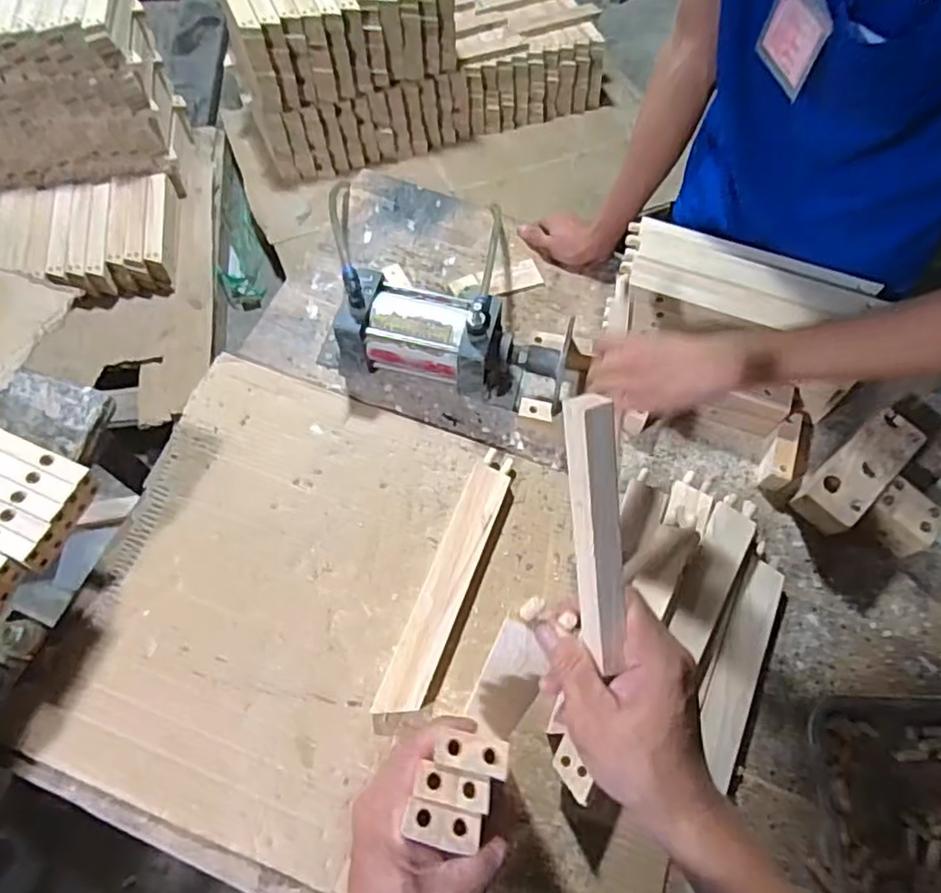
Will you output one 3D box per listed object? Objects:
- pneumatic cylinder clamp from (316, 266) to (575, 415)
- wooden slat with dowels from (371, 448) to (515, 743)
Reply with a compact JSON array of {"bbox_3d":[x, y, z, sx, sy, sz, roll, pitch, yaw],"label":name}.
[{"bbox_3d":[-0.033,-0.130,0.801,0.318,0.120,0.100,11,65,3],"label":"pneumatic cylinder clamp"},{"bbox_3d":[-0.025,0.150,0.718,0.046,0.024,0.320,20,66,7],"label":"wooden slat with dowels"}]

